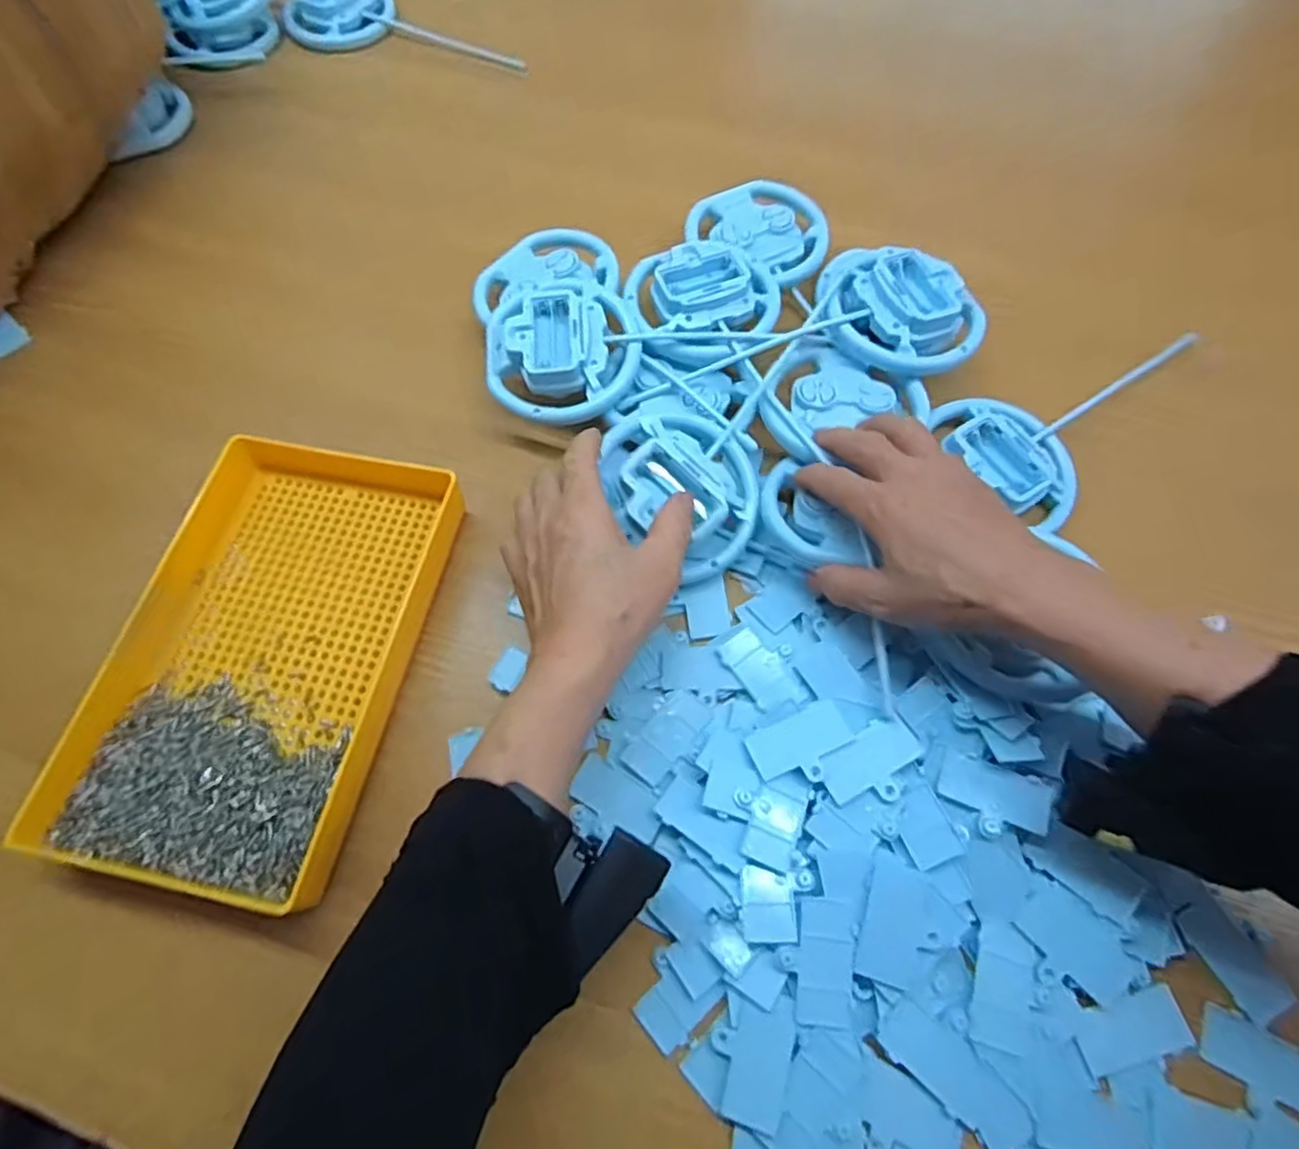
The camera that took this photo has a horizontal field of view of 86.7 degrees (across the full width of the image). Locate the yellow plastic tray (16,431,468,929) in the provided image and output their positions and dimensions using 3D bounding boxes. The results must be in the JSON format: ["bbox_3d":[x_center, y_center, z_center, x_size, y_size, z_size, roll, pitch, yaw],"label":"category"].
[{"bbox_3d":[-0.209,0.038,0.379,0.153,0.034,0.246,12,63,7],"label":"yellow plastic tray"}]

